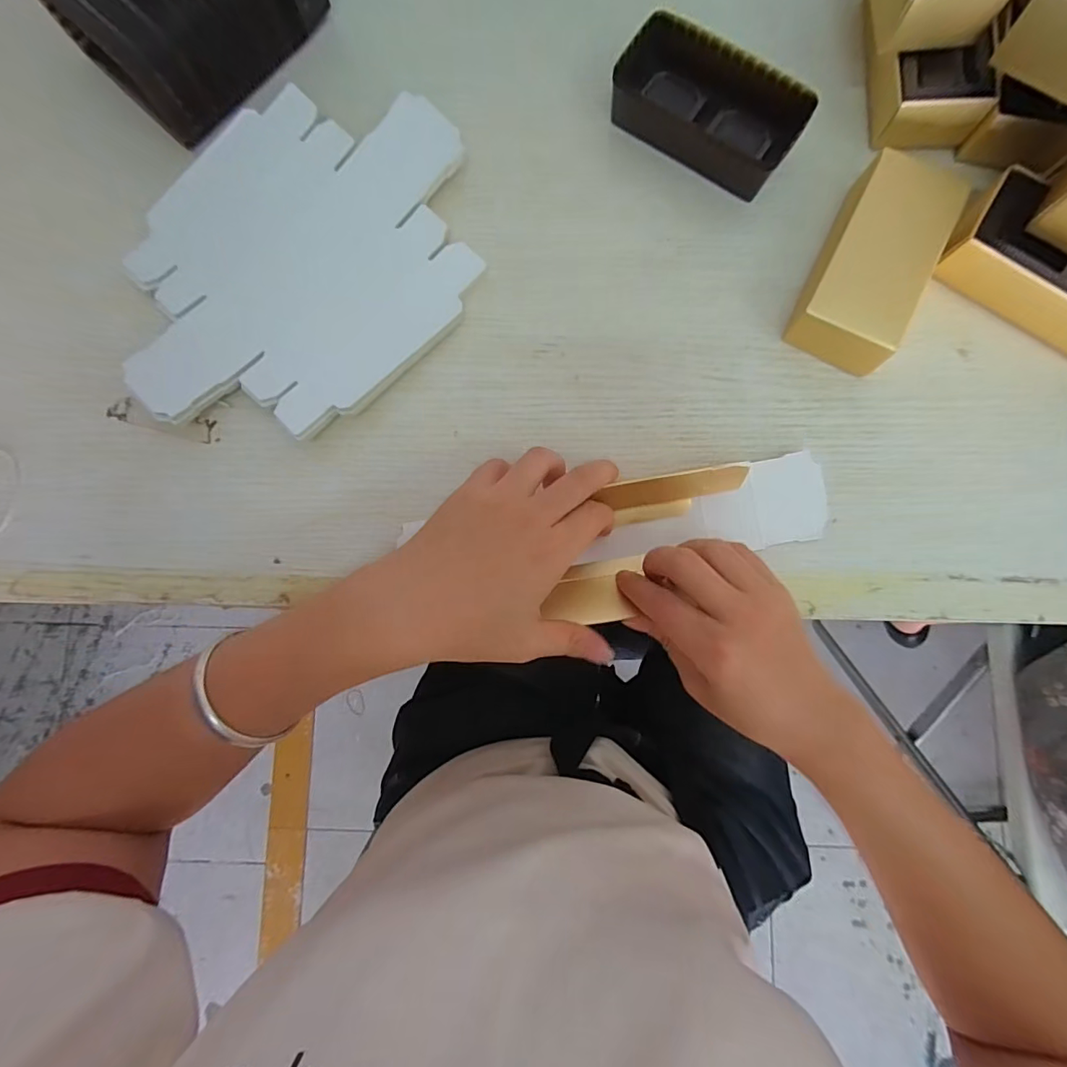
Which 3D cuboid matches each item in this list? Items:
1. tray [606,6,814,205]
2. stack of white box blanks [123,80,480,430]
[{"bbox_3d":[0.107,-0.263,0.303,0.112,0.030,0.059,31,86,4],"label":"tray"},{"bbox_3d":[-0.144,-0.169,0.303,0.238,0.016,0.186,-44,85,-3],"label":"stack of white box blanks"}]

